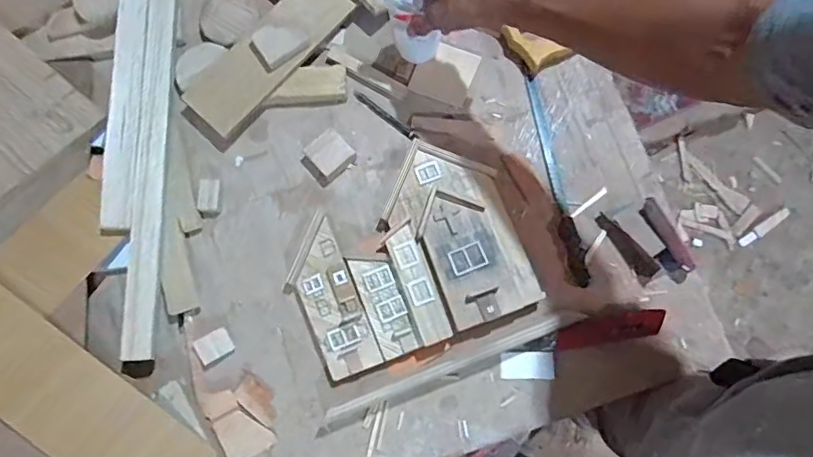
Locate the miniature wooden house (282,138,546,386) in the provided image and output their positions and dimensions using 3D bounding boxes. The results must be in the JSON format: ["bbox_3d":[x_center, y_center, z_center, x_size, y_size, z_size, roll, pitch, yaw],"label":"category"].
[{"bbox_3d":[-0.005,0.031,0.634,0.286,0.039,0.236,-21,79,-3],"label":"miniature wooden house"}]

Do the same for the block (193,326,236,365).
[{"bbox_3d":[-0.237,0.145,0.630,0.041,0.012,0.034,-32,80,-5],"label":"block"}]

